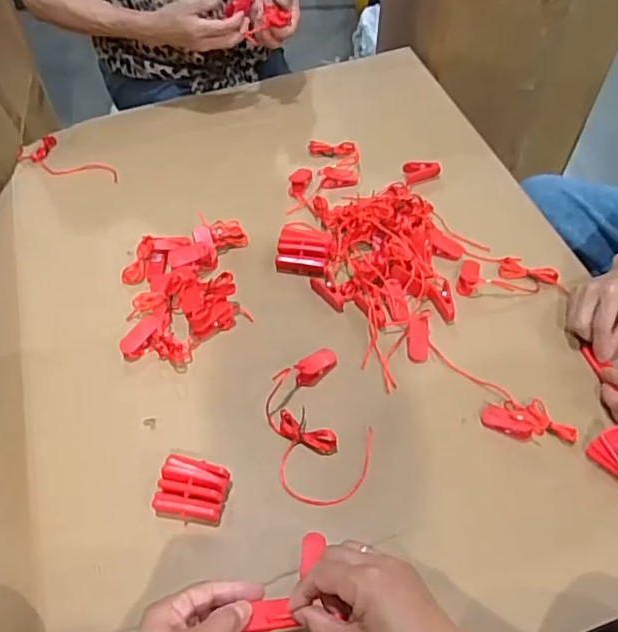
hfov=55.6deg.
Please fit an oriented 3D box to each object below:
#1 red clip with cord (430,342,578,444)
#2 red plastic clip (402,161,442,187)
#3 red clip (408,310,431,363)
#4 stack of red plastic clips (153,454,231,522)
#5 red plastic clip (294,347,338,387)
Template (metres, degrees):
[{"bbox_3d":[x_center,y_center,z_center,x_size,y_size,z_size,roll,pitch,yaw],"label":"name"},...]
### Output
[{"bbox_3d":[0.185,0.083,0.584,0.161,0.025,0.051,35,61,23],"label":"red clip with cord"},{"bbox_3d":[0.149,-0.192,0.773,0.046,0.021,0.024,-8,54,-6],"label":"red plastic clip"},{"bbox_3d":[0.117,0.022,0.623,0.022,0.009,0.054,4,86,0],"label":"red clip"},{"bbox_3d":[-0.104,0.156,0.525,0.060,0.027,0.049,10,54,8],"label":"stack of red plastic clips"},{"bbox_3d":[0.008,0.051,0.599,0.047,0.018,0.022,-37,61,-24],"label":"red plastic clip"}]

